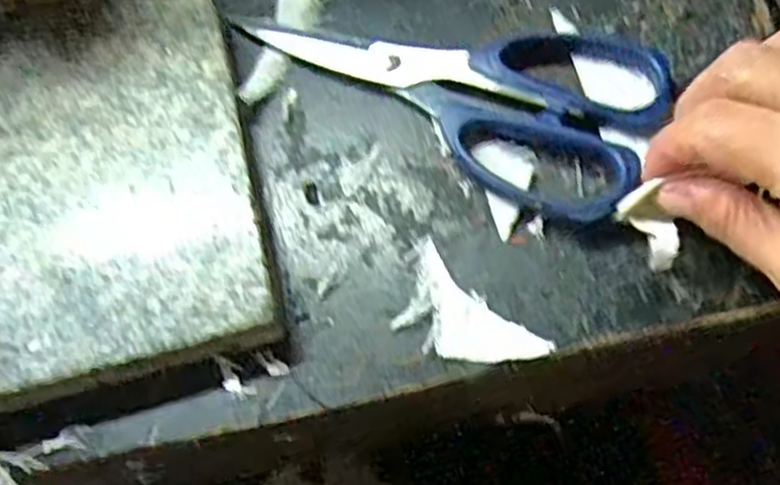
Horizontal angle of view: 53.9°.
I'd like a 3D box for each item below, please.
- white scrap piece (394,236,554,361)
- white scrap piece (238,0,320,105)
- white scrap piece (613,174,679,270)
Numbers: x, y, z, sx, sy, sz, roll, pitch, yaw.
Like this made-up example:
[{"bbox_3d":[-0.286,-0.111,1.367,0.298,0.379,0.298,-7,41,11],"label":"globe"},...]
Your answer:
[{"bbox_3d":[0.023,0.027,0.270,0.031,0.007,0.061,-41,65,-13],"label":"white scrap piece"},{"bbox_3d":[-0.043,-0.098,0.339,0.026,0.004,0.083,10,66,10],"label":"white scrap piece"},{"bbox_3d":[0.092,-0.005,0.270,0.018,0.014,0.029,-15,66,-7],"label":"white scrap piece"}]

